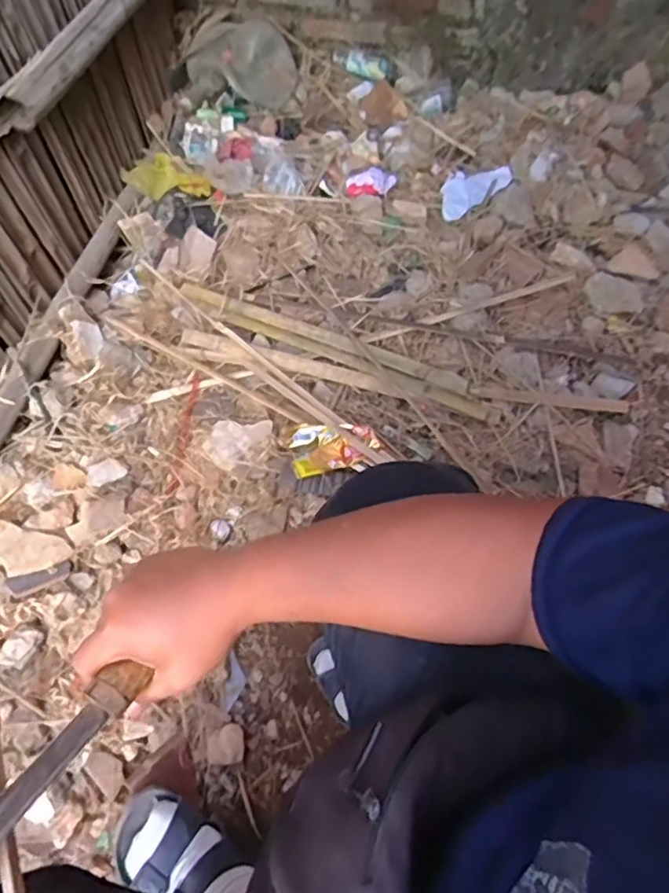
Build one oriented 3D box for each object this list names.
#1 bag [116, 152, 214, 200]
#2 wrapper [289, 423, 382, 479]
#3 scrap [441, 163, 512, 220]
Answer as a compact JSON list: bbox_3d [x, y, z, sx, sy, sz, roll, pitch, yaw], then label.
[{"bbox_3d":[-0.357,-0.578,1.299,0.197,0.047,0.117,33,66,18],"label":"bag"},{"bbox_3d":[-0.007,-0.005,0.974,0.140,0.028,0.089,-22,63,-12],"label":"wrapper"},{"bbox_3d":[0.286,-0.543,1.266,0.185,0.020,0.096,-34,66,-17],"label":"scrap"}]

